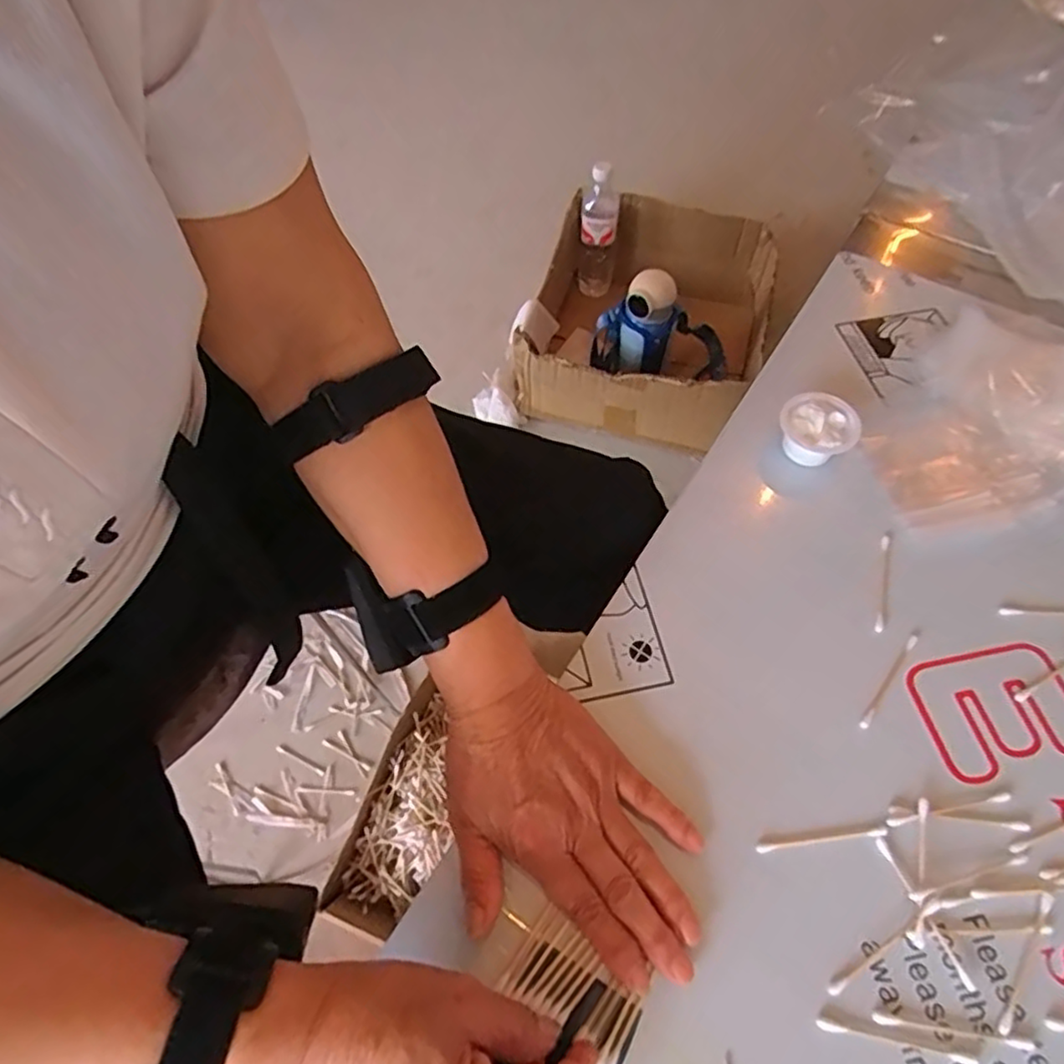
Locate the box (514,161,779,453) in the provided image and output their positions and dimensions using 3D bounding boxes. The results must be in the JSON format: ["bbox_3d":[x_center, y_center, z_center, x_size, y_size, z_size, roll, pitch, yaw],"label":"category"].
[{"bbox_3d":[0.191,-0.375,1.070,0.367,0.202,0.448,16,61,10],"label":"box"}]

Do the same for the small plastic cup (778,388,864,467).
[{"bbox_3d":[0.204,-0.073,0.473,0.052,0.034,0.047,35,66,19],"label":"small plastic cup"}]

